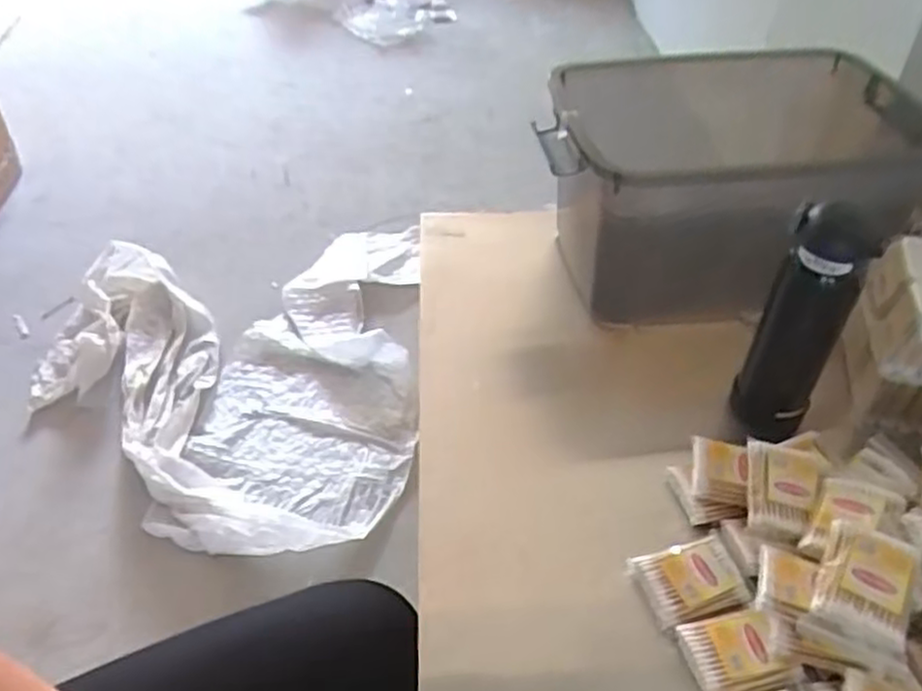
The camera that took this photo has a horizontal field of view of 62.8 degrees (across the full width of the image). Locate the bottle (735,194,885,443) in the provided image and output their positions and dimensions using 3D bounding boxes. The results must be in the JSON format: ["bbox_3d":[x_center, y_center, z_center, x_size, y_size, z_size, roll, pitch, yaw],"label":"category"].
[{"bbox_3d":[0.295,-0.015,0.661,0.065,0.228,0.058,17,44,17],"label":"bottle"}]

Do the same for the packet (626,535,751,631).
[{"bbox_3d":[0.175,0.179,0.576,0.074,0.017,0.060,-9,43,-11],"label":"packet"}]

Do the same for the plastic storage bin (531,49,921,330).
[{"bbox_3d":[0.289,-0.171,0.892,0.389,0.265,0.283,-6,43,-8],"label":"plastic storage bin"}]

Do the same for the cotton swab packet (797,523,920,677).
[{"bbox_3d":[0.275,0.168,0.515,0.058,0.022,0.088,20,71,19],"label":"cotton swab packet"}]

